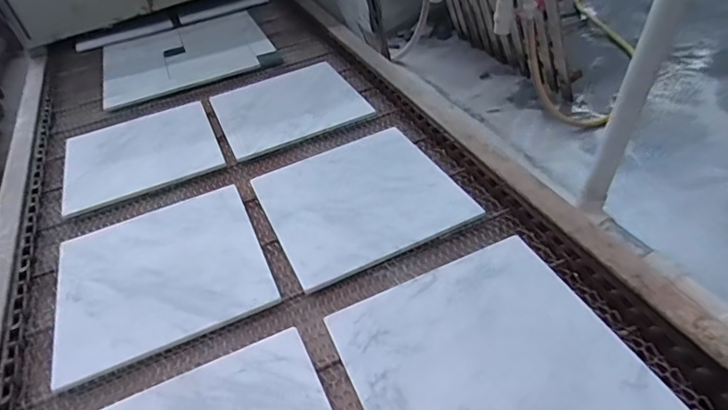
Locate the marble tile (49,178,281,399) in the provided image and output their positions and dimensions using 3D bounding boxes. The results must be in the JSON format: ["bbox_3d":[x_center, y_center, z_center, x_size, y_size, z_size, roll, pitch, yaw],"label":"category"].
[{"bbox_3d":[-0.312,0.097,0.773,0.299,0.012,0.293,-21,44,-14],"label":"marble tile"}]

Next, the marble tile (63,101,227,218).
[{"bbox_3d":[-0.463,-0.114,1.043,0.296,0.010,0.288,-21,40,-13],"label":"marble tile"}]

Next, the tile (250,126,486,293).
[{"bbox_3d":[-0.010,-0.019,0.849,0.301,0.014,0.293,-22,46,-14],"label":"tile"}]

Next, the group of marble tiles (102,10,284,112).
[{"bbox_3d":[-0.505,-0.432,1.428,0.445,0.015,0.474,-20,41,-13],"label":"group of marble tiles"}]

